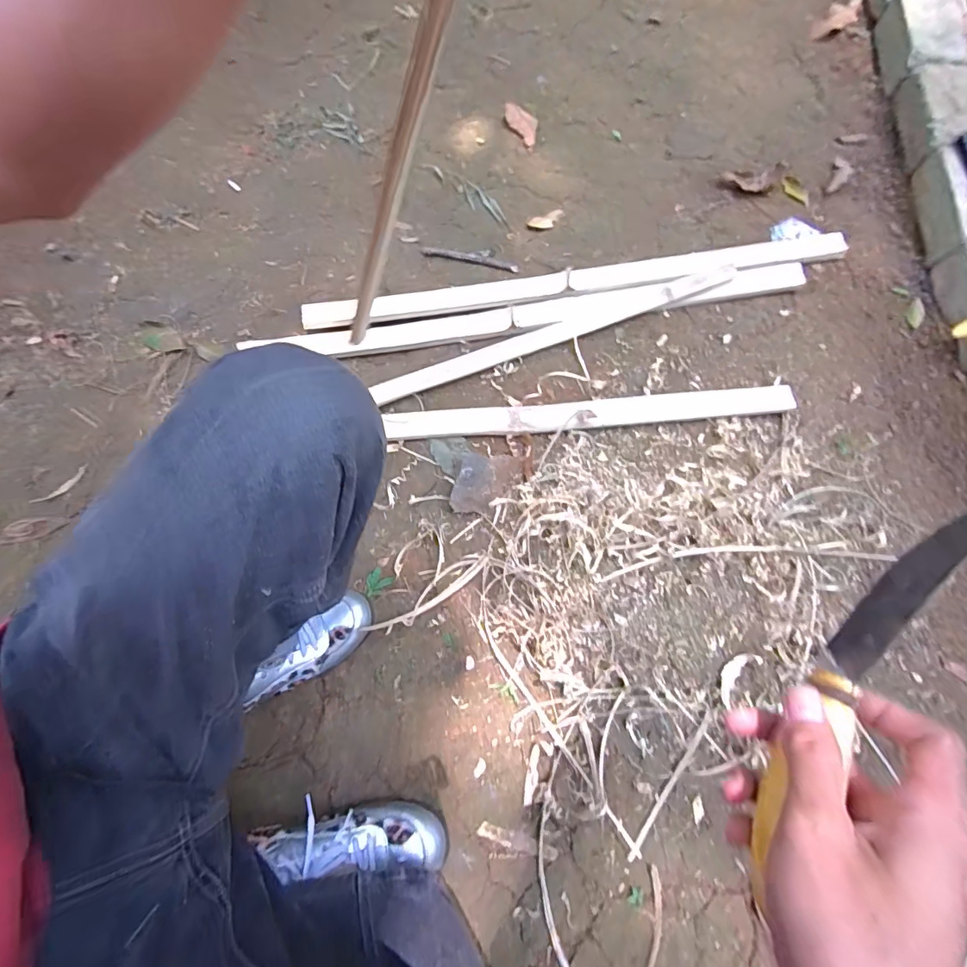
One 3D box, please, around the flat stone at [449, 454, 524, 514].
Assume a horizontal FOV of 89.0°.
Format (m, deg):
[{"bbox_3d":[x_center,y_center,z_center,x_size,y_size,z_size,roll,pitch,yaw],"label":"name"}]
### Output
[{"bbox_3d":[0.005,-0.003,0.667,0.107,0.041,0.072,-10,72,-4],"label":"flat stone"}]

